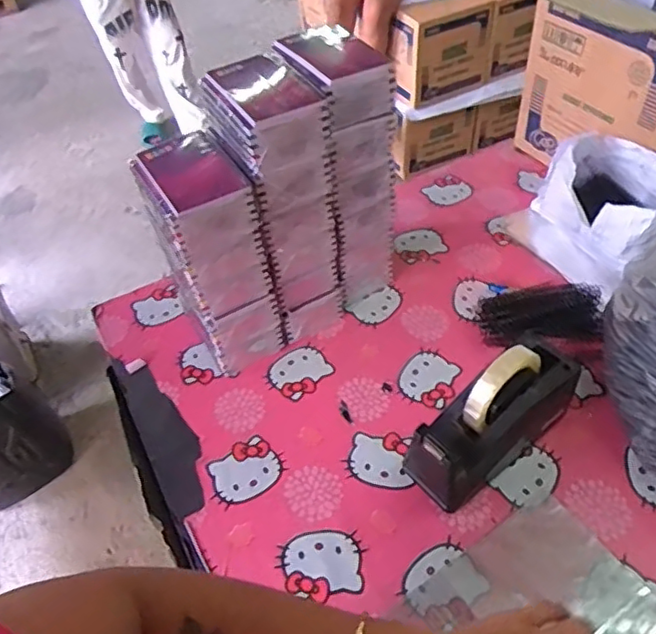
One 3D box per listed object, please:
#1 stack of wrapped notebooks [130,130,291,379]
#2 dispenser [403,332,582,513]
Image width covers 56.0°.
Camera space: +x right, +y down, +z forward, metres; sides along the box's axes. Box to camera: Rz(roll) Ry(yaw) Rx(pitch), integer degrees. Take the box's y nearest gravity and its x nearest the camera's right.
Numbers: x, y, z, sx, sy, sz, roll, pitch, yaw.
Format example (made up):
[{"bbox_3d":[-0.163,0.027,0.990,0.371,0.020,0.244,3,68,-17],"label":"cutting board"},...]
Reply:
[{"bbox_3d":[-0.126,-0.059,0.757,0.111,0.283,0.124,-25,50,-17],"label":"stack of wrapped notebooks"},{"bbox_3d":[0.181,0.110,0.681,0.204,0.131,0.074,-30,51,-20],"label":"dispenser"}]

